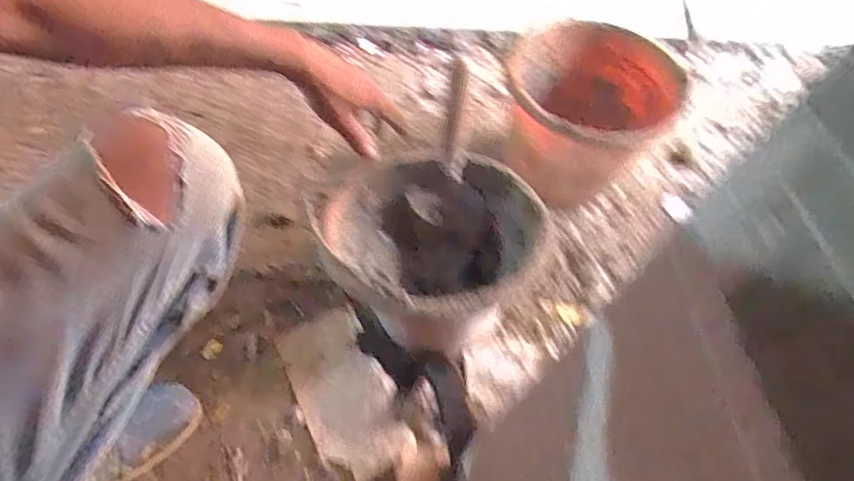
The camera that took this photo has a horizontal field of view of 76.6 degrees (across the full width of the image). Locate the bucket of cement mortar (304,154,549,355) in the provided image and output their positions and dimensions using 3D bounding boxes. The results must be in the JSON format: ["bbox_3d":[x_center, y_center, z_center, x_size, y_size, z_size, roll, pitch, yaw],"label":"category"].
[{"bbox_3d":[-0.004,0.024,0.643,0.222,0.161,0.208,1,48,-1],"label":"bucket of cement mortar"}]

